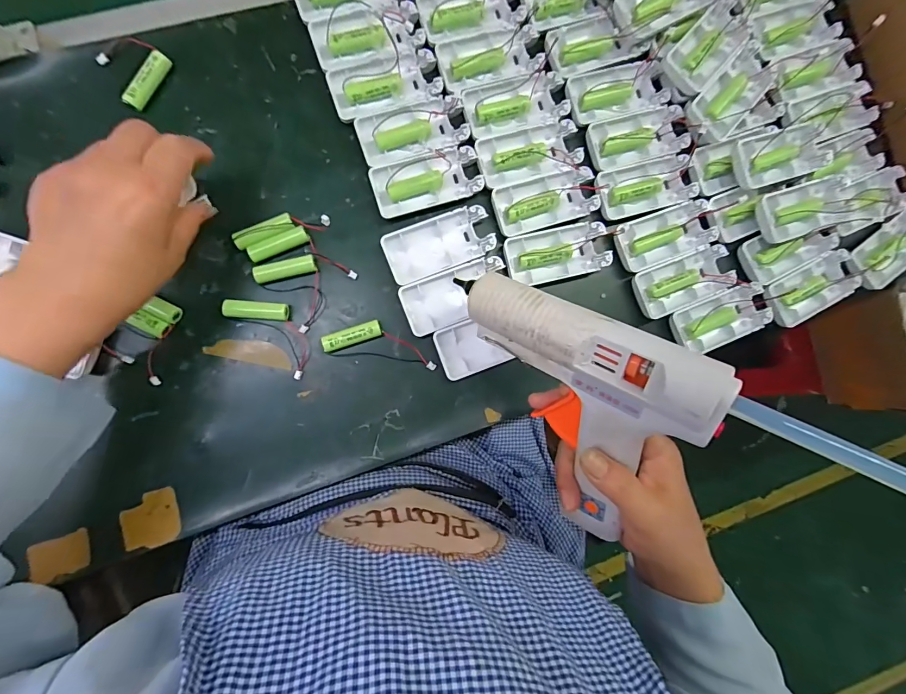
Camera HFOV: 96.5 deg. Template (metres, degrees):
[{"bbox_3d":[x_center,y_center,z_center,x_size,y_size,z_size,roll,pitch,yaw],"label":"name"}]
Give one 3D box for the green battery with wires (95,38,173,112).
[{"bbox_3d":[-0.269,-0.229,0.335,0.049,0.014,0.050,29,87,-4],"label":"green battery with wires"}]

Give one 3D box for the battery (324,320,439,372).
[{"bbox_3d":[-0.061,-0.004,0.347,0.095,0.014,0.033,9,89,-5],"label":"battery"}]

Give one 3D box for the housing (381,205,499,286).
[{"bbox_3d":[-0.012,-0.090,0.356,0.093,0.014,0.045,-22,91,-5],"label":"housing"}]

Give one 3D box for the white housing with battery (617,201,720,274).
[{"bbox_3d":[0.198,-0.104,0.380,0.094,0.017,0.045,-19,91,-5],"label":"white housing with battery"}]

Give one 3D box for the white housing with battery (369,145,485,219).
[{"bbox_3d":[-0.022,-0.144,0.350,0.093,0.012,0.043,-18,91,-5],"label":"white housing with battery"}]

